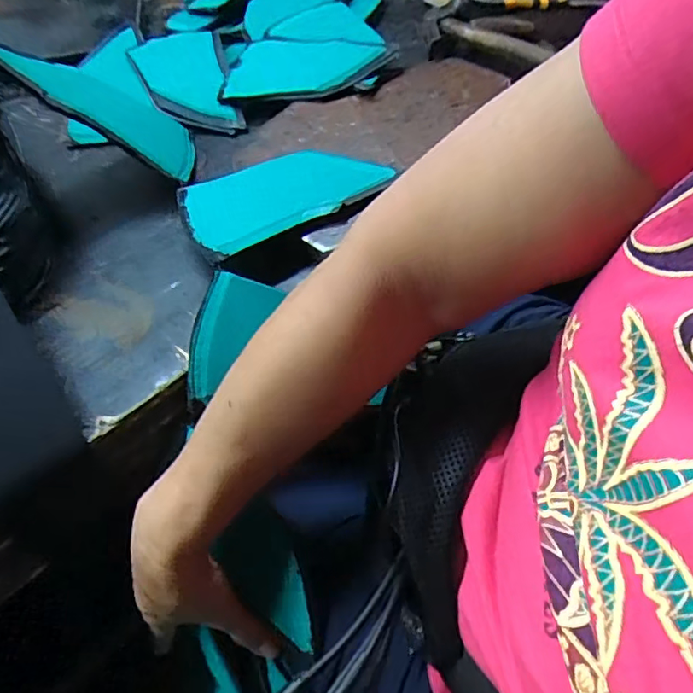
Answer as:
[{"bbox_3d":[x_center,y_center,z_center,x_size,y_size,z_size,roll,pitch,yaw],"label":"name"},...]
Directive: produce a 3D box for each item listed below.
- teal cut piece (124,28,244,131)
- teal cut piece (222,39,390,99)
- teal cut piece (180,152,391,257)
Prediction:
[{"bbox_3d":[-0.170,-0.278,0.577,0.095,0.023,0.165,-15,56,-5],"label":"teal cut piece"},{"bbox_3d":[-0.044,-0.276,0.541,0.150,0.009,0.090,4,58,15],"label":"teal cut piece"},{"bbox_3d":[-0.049,-0.125,0.440,0.159,0.010,0.087,-23,57,-11],"label":"teal cut piece"}]

